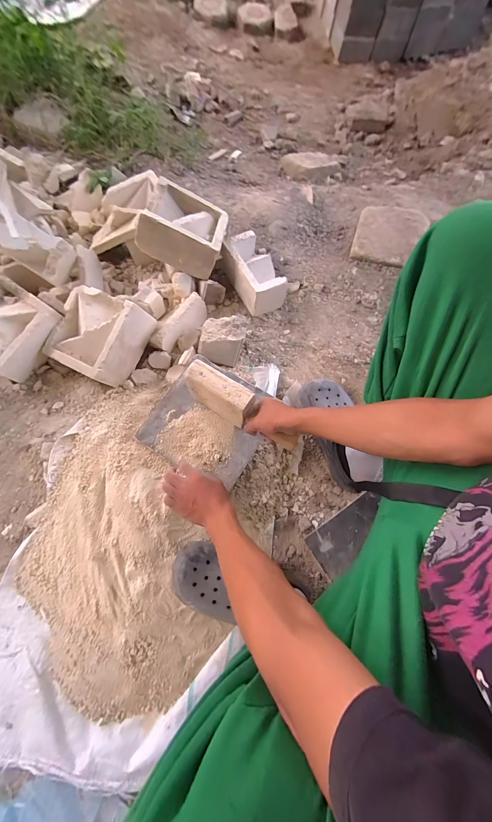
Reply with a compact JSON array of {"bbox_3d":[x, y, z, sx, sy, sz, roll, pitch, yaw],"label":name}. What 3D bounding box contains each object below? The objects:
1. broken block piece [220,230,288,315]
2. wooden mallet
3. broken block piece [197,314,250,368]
[{"bbox_3d":[0.020,-0.388,0.815,0.104,0.099,0.193,-28,73,-10],"label":"broken block piece"},{"bbox_3d":[-0.005,-0.007,0.591,0.246,0.096,0.058,28,72,9],"label":"wooden mallet"},{"bbox_3d":[-0.058,-0.181,0.746,0.110,0.093,0.099,13,70,4],"label":"broken block piece"}]

